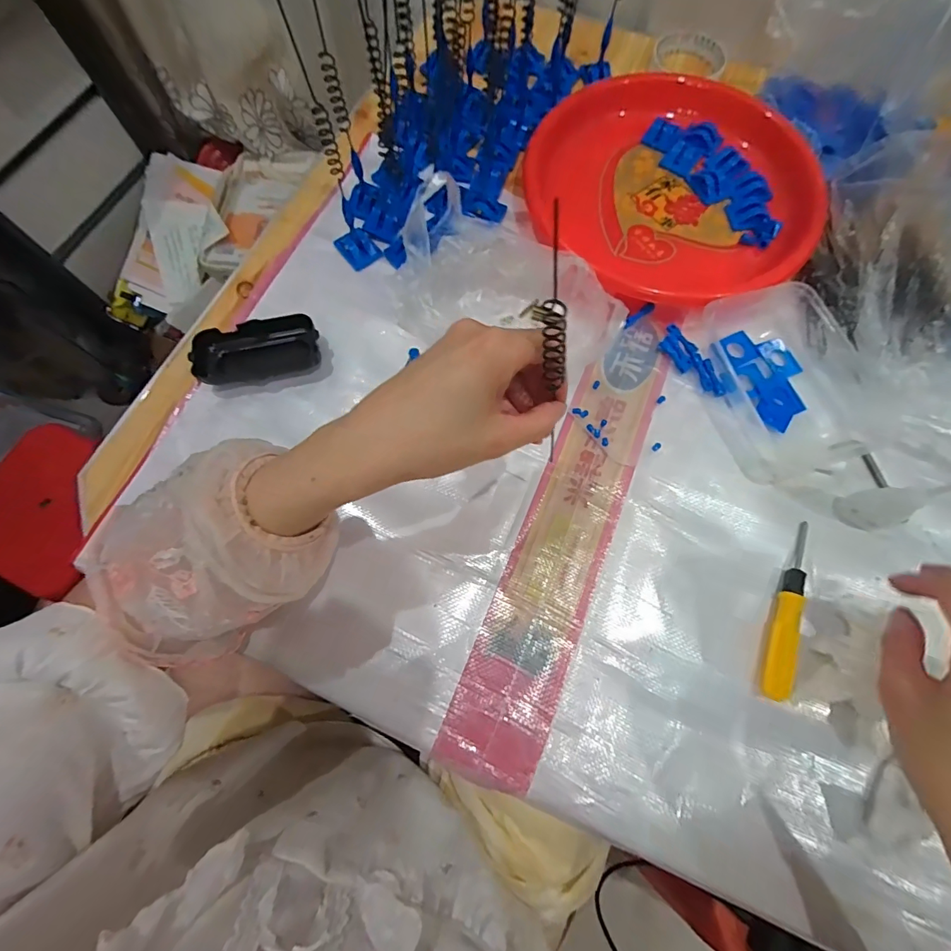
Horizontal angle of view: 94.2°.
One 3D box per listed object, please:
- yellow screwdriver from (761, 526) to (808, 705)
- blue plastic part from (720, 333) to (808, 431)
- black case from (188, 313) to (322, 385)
[{"bbox_3d":[0.248,0.103,0.344,0.016,0.016,0.140,24,74,7],"label":"yellow screwdriver"},{"bbox_3d":[0.276,-0.092,0.409,0.063,0.006,0.099,-17,73,-6],"label":"blue plastic part"},{"bbox_3d":[-0.202,-0.118,0.412,0.109,0.025,0.048,-13,73,-5],"label":"black case"}]

